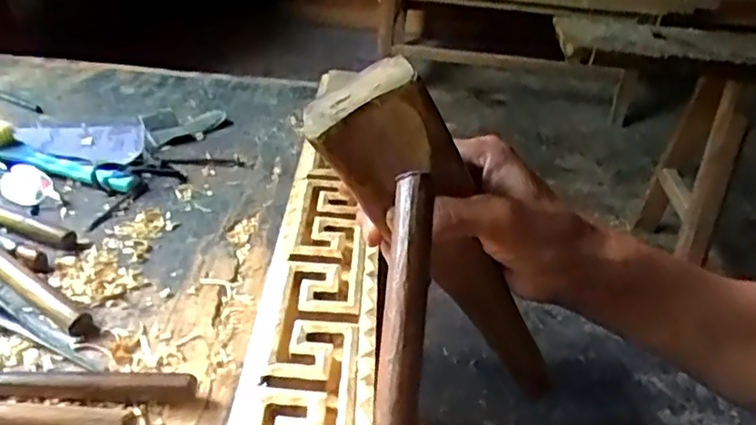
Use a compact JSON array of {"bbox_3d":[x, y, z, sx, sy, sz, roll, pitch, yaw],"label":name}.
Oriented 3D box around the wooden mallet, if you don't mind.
[{"bbox_3d":[0.051,0.036,0.408,0.061,0.301,0.044,-32,38,1],"label":"wooden mallet"}]

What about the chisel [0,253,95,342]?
[{"bbox_3d":[-0.297,0.031,0.480,0.251,0.014,0.015,25,38,28],"label":"chisel"}]

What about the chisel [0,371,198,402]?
[{"bbox_3d":[-0.226,0.105,0.377,0.225,0.018,0.019,2,33,-5],"label":"chisel"}]

